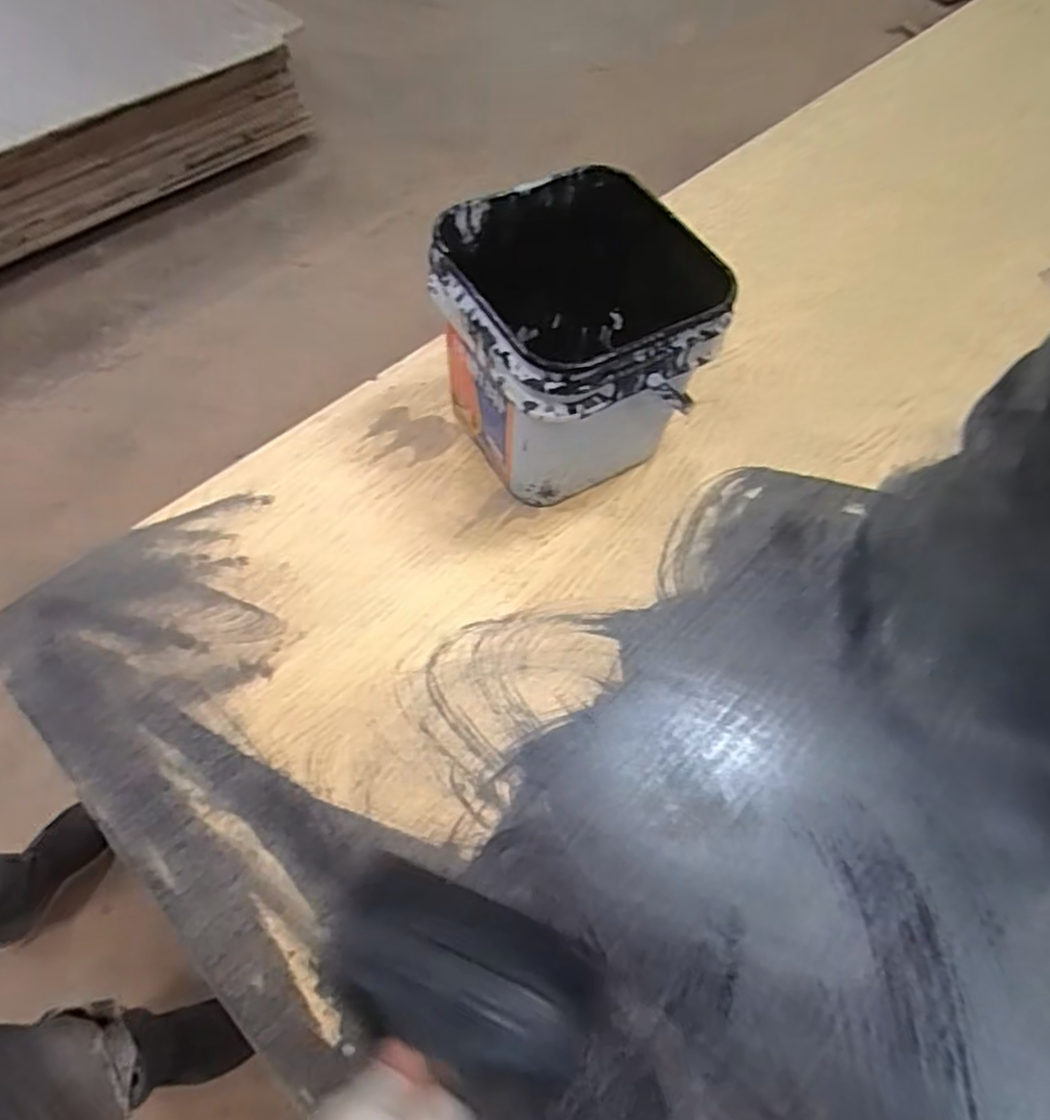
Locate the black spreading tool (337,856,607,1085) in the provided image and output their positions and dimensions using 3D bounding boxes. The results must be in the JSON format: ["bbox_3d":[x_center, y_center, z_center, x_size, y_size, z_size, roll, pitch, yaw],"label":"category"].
[{"bbox_3d":[-0.038,0.281,0.482,0.180,0.030,0.095,19,61,7],"label":"black spreading tool"}]

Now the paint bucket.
[{"bbox_3d":[0.051,-0.202,0.674,0.236,0.209,0.222,-23,65,-16],"label":"paint bucket"}]

